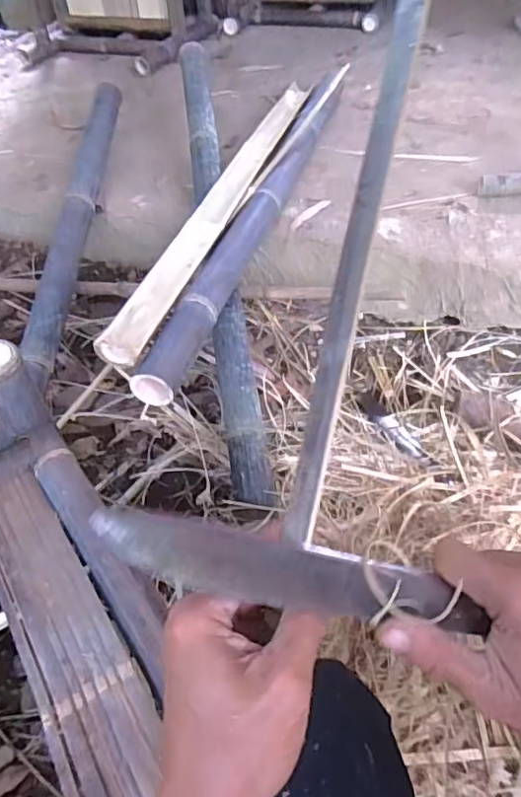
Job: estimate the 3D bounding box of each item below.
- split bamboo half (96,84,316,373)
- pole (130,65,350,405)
[{"bbox_3d":[-0.065,-0.575,1.463,0.092,0.053,1.431,9,49,14],"label":"split bamboo half"},{"bbox_3d":[0.043,-0.560,1.489,0.093,0.084,1.570,11,50,15],"label":"pole"}]

